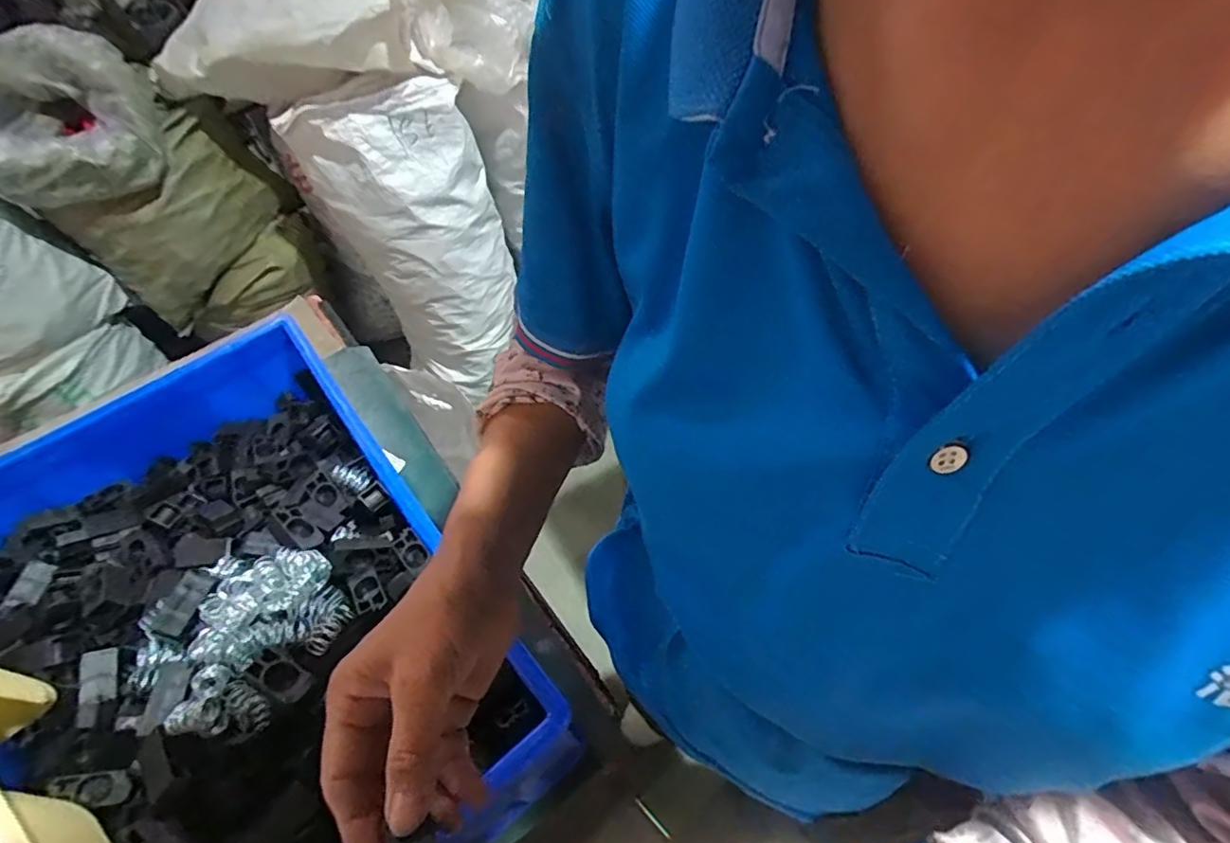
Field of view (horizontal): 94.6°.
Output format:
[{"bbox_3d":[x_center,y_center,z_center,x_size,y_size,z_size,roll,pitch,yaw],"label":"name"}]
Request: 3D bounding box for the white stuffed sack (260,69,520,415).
[{"bbox_3d":[-0.549,-0.481,1.546,0.378,0.814,0.349,6,55,9],"label":"white stuffed sack"}]

